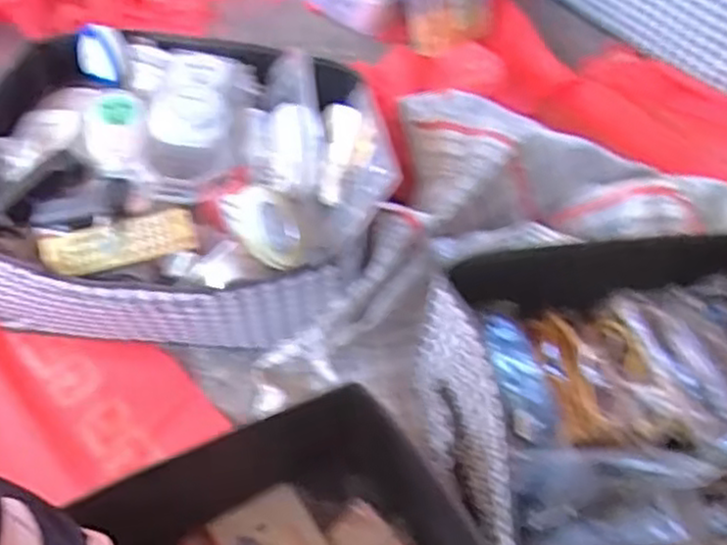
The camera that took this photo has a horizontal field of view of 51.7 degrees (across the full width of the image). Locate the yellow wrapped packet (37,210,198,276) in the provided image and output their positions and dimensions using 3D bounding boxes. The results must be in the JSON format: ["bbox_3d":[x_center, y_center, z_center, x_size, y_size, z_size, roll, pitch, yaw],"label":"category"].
[{"bbox_3d":[-0.240,-0.028,0.740,0.144,0.016,0.044,-13,89,-12],"label":"yellow wrapped packet"}]

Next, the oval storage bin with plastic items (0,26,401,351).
[{"bbox_3d":[-0.206,-0.083,0.856,0.437,0.219,0.336,4,54,-2],"label":"oval storage bin with plastic items"}]

